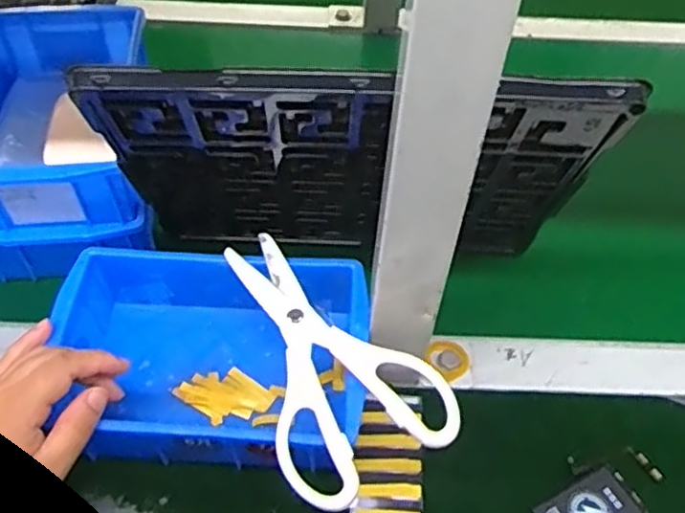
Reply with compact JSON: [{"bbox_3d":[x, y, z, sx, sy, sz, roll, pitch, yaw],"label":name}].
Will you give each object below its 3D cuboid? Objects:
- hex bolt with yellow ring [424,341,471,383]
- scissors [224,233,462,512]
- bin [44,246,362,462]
[{"bbox_3d":[0.078,0.075,0.498,0.032,0.008,0.031,-35,56,-27],"label":"hex bolt with yellow ring"},{"bbox_3d":[-0.017,0.057,0.423,0.101,0.014,0.184,-23,56,-20],"label":"scissors"},{"bbox_3d":[-0.084,0.065,0.458,0.195,0.070,0.129,1,48,1],"label":"bin"}]

